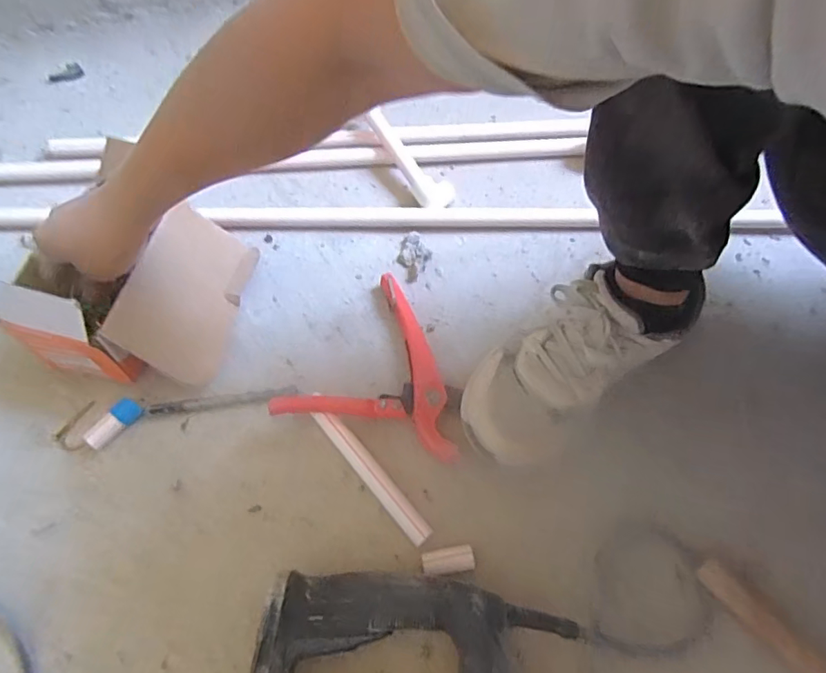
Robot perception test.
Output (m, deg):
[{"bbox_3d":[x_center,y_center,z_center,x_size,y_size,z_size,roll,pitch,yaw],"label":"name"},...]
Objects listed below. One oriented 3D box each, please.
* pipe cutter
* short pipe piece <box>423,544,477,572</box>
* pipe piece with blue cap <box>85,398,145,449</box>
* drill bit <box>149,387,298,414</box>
[{"bbox_3d":[-0.026,0.018,0.521,0.171,0.034,0.177,12,62,4],"label":"pipe cutter"},{"bbox_3d":[0.030,0.191,0.439,0.044,0.016,0.018,-5,63,-5],"label":"short pipe piece"},{"bbox_3d":[-0.283,0.082,0.486,0.021,0.019,0.053,38,67,16],"label":"pipe piece with blue cap"},{"bbox_3d":[-0.184,0.063,0.504,0.136,0.008,0.013,-6,63,-6],"label":"drill bit"}]

